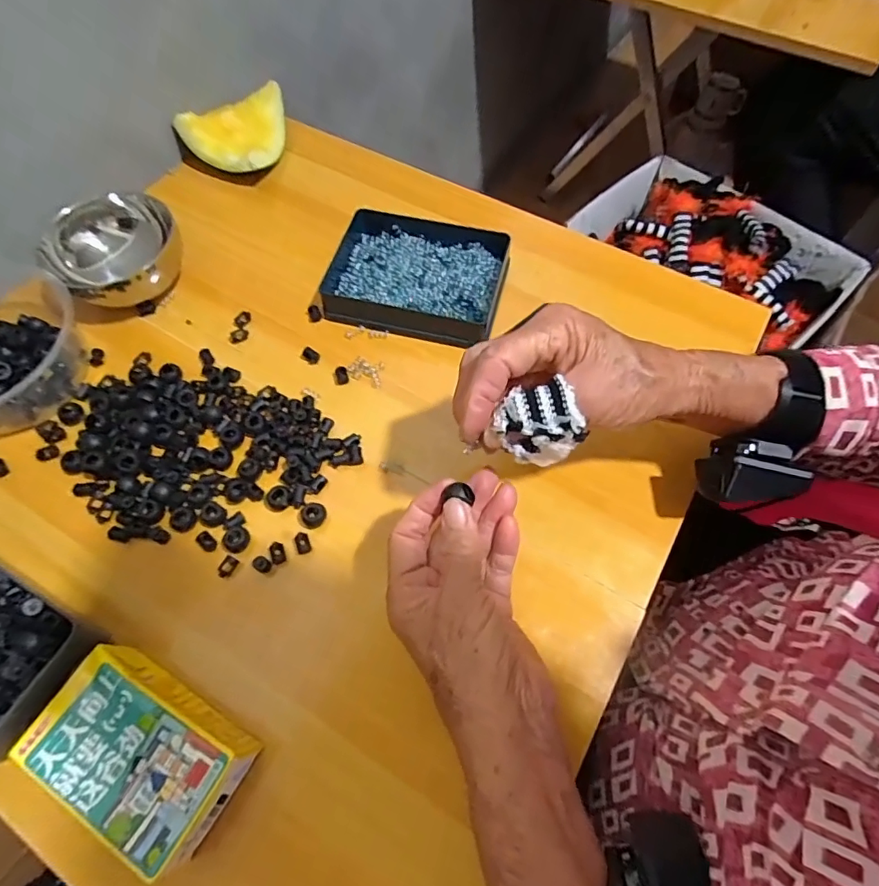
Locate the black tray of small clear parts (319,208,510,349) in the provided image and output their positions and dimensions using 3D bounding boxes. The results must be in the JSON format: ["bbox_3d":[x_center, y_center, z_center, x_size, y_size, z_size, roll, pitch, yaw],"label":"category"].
[{"bbox_3d":[-0.022,-0.147,0.444,0.153,0.032,0.109,13,63,7],"label":"black tray of small clear parts"}]

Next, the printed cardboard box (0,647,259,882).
[{"bbox_3d":[-0.165,0.171,0.279,0.105,0.044,0.064,27,65,13],"label":"printed cardboard box"}]

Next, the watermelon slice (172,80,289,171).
[{"bbox_3d":[-0.198,-0.323,0.530,0.116,0.044,0.097,-41,70,-19],"label":"watermelon slice"}]

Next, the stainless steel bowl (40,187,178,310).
[{"bbox_3d":[-0.273,-0.159,0.433,0.103,0.066,0.086,-32,67,-16],"label":"stainless steel bowl"}]

